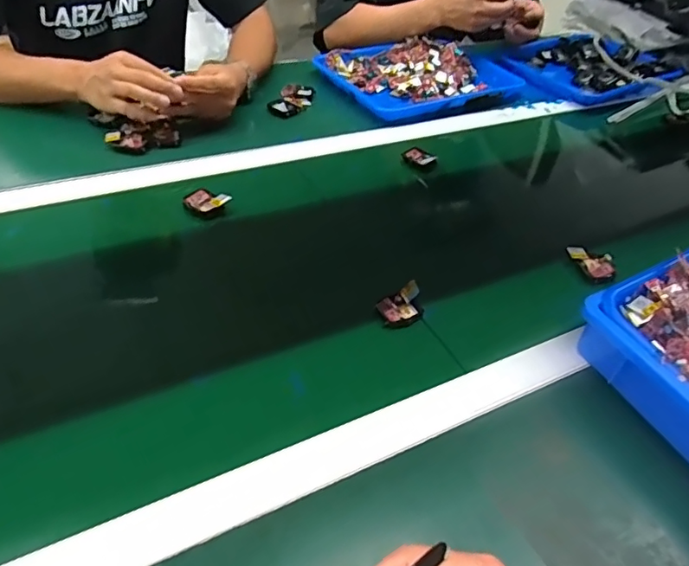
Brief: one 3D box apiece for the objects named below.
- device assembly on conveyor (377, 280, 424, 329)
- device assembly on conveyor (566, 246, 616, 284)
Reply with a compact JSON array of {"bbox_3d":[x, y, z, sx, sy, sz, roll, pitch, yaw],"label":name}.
[{"bbox_3d":[0.059,0.021,0.545,0.042,0.029,0.035,-13,44,-22],"label":"device assembly on conveyor"},{"bbox_3d":[0.296,-0.027,0.644,0.026,0.023,0.060,-20,48,-29],"label":"device assembly on conveyor"}]

